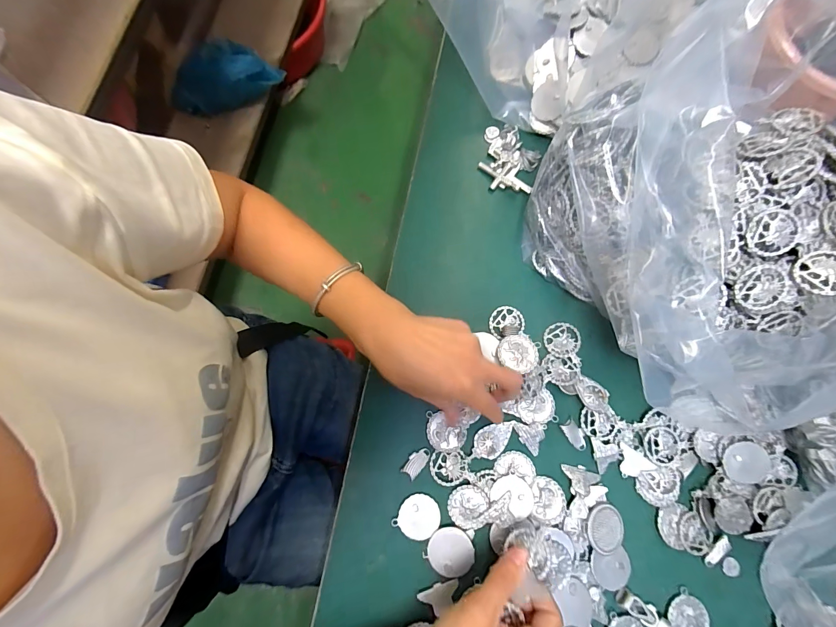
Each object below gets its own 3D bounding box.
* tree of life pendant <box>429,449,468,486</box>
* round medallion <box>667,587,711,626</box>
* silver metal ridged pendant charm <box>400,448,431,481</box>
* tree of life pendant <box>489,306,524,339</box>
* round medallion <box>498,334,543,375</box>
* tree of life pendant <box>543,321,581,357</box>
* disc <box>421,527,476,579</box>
[{"bbox_3d":[0.029,0.143,0.329,0.034,0.004,0.029,-9,79,-1],"label":"tree of life pendant"},{"bbox_3d":[0.236,0.267,0.309,0.038,0.004,0.037,0,79,1],"label":"round medallion"},{"bbox_3d":[-0.002,0.138,0.330,0.015,0.004,0.029,38,82,8],"label":"silver metal ridged pendant charm"},{"bbox_3d":[0.089,0.008,0.358,0.035,0.004,0.030,-14,79,-1],"label":"tree of life pendant"},{"bbox_3d":[0.094,0.036,0.335,0.037,0.004,0.036,1,65,-2],"label":"round medallion"},{"bbox_3d":[0.143,0.027,0.354,0.033,0.004,0.034,-2,78,11],"label":"tree of life pendant"},{"bbox_3d":[0.029,0.211,0.314,0.039,0.004,0.040,0,79,1],"label":"disc"}]

